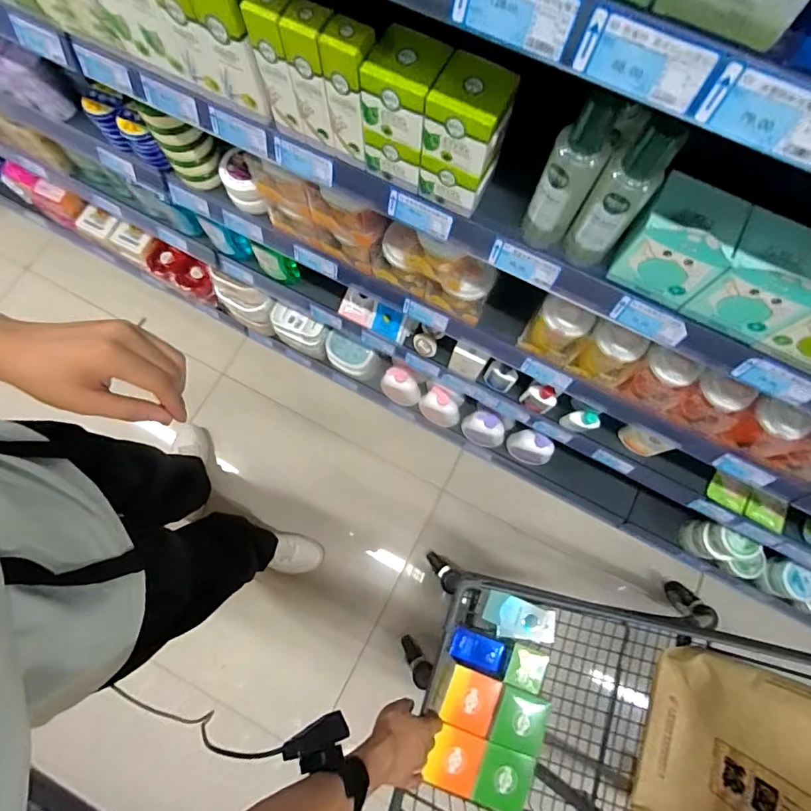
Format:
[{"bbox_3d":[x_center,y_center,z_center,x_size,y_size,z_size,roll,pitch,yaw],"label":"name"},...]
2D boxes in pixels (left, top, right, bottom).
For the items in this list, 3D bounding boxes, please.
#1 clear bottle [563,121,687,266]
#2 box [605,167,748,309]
[{"bbox_3d":[0.200,-0.196,0.438,0.053,0.169,0.044,38,79,9],"label":"clear bottle"},{"bbox_3d":[0.277,-0.168,0.466,0.088,0.104,0.084,27,77,6],"label":"box"}]

